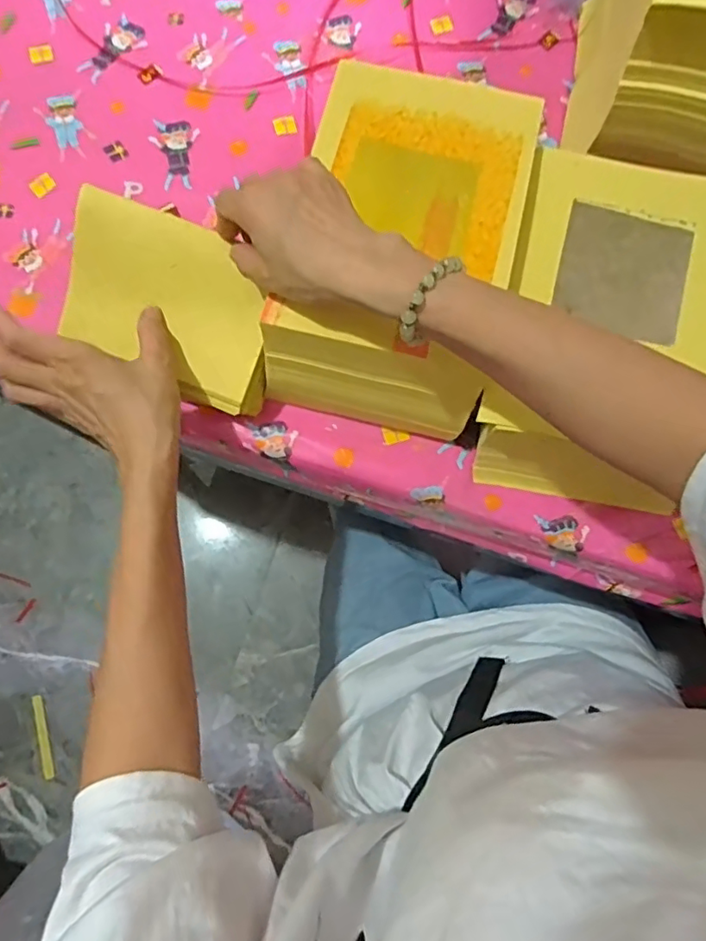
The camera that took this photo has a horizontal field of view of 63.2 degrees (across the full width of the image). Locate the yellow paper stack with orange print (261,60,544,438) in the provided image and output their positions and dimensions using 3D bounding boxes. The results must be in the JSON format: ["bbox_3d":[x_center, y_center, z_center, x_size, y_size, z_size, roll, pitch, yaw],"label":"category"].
[{"bbox_3d":[0.038,-0.166,0.442,0.155,0.098,0.238,14,78,2],"label":"yellow paper stack with orange print"}]

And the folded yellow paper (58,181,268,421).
[{"bbox_3d":[-0.136,-0.124,0.443,0.162,0.040,0.116,20,102,-1],"label":"folded yellow paper"}]

